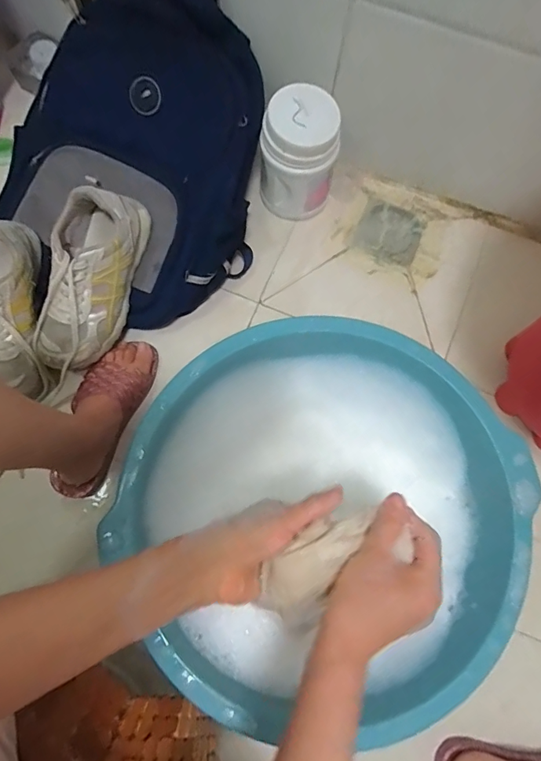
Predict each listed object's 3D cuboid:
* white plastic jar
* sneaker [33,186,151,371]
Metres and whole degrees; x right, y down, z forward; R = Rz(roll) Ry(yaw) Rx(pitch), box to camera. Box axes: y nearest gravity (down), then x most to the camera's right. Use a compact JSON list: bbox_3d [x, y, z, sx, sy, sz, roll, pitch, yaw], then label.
[{"bbox_3d":[0.040,-0.321,0.643,0.105,0.167,0.103,1,76,-2],"label":"white plastic jar"},{"bbox_3d":[-0.249,-0.136,0.594,0.096,0.094,0.240,17,93,6],"label":"sneaker"}]

